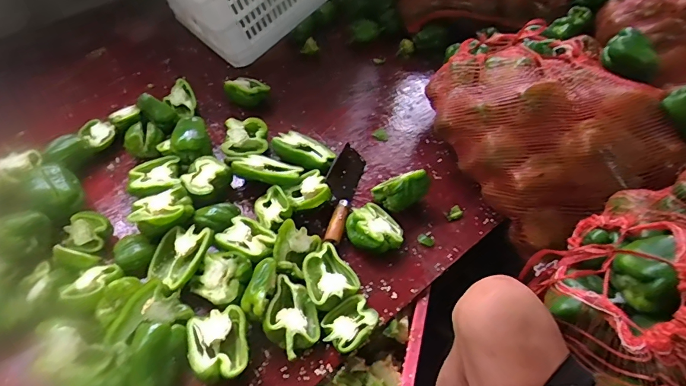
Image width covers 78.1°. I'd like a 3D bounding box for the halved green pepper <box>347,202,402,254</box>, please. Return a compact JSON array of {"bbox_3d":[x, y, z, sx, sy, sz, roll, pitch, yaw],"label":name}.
[{"bbox_3d":[0.054,0.063,0.717,0.078,0.046,0.088,-29,55,-26],"label":"halved green pepper"}]

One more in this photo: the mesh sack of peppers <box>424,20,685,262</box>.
[{"bbox_3d":[0.366,-0.134,0.800,0.318,0.197,0.426,-18,51,-19],"label":"mesh sack of peppers"}]

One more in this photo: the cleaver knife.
[{"bbox_3d":[-0.006,-0.010,0.774,0.067,0.028,0.232,47,38,-22],"label":"cleaver knife"}]

